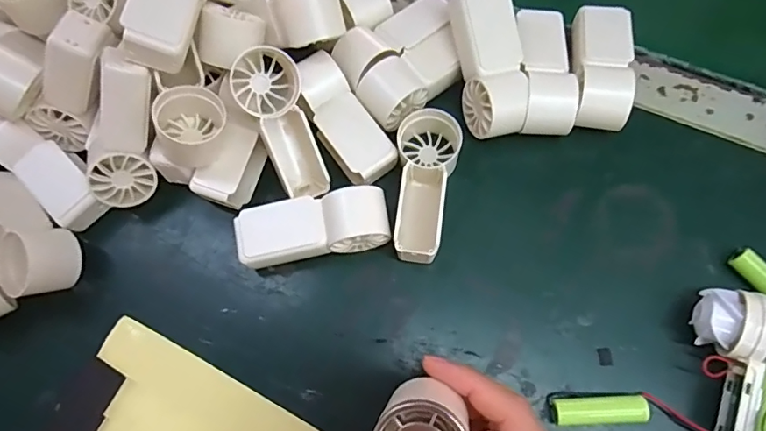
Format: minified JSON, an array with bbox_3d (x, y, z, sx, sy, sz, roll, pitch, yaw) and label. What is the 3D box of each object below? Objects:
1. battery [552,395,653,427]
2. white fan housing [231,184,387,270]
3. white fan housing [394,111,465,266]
[{"bbox_3d":[0.121,0.109,0.281,0.051,0.013,0.014,-3,72,3],"label":"battery"},{"bbox_3d":[-0.043,0.008,0.311,0.092,0.041,0.035,-9,72,1],"label":"white fan housing"},{"bbox_3d":[0.025,-0.020,0.320,0.039,0.033,0.104,11,73,7],"label":"white fan housing"}]

